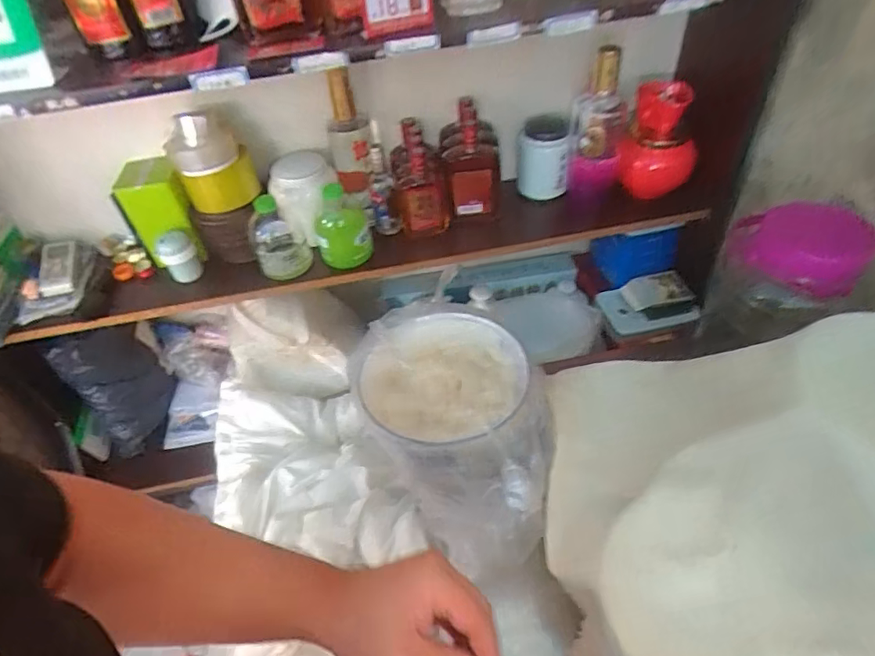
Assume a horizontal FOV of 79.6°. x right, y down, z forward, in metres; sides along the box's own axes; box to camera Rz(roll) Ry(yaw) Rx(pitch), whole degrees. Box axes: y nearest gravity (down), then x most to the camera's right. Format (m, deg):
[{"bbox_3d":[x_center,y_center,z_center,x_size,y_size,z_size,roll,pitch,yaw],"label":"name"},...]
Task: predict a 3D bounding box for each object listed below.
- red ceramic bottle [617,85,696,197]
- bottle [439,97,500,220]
[{"bbox_3d":[0.354,-0.298,0.836,0.111,0.152,0.093,11,48,17],"label":"red ceramic bottle"},{"bbox_3d":[0.053,-0.259,0.836,0.090,0.159,0.084,-4,46,3],"label":"bottle"}]

